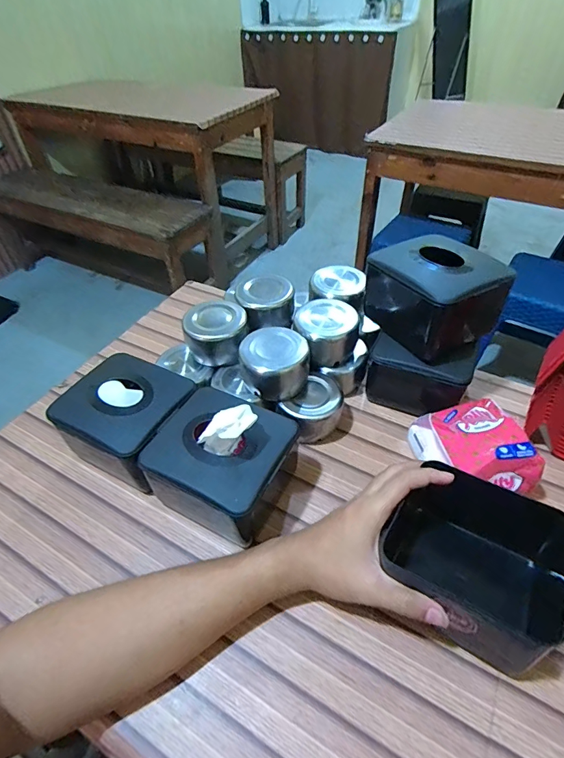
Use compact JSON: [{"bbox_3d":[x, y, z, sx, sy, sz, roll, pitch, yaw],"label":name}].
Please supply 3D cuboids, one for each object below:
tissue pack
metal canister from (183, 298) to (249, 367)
[{"bbox_3d":[0.203,0.078,0.435,0.089,0.076,0.100,-10,46,-7],"label":"tissue pack"},{"bbox_3d":[-0.084,-0.059,0.516,0.077,0.056,0.069,-11,47,-8],"label":"metal canister"}]

